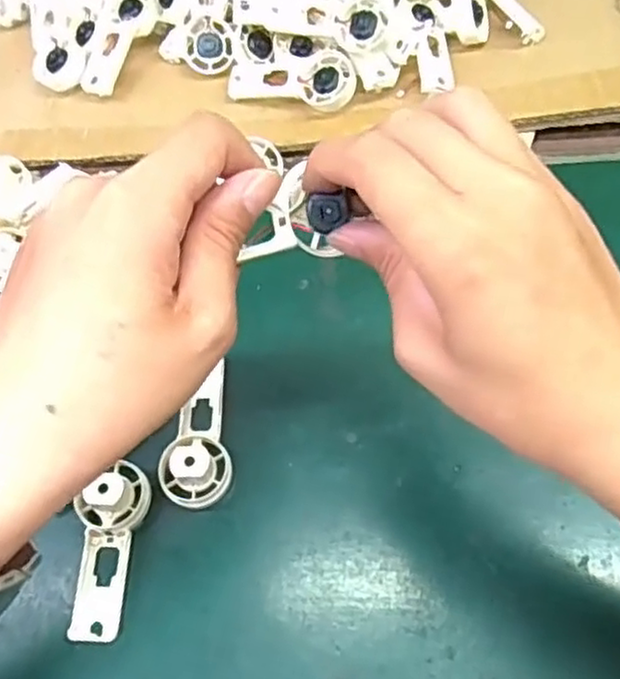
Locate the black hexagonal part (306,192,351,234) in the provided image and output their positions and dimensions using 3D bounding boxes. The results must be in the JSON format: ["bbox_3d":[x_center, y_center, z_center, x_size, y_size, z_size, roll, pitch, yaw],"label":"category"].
[{"bbox_3d":[0.007,-0.049,0.275,0.016,0.008,0.014,-14,101,10],"label":"black hexagonal part"}]

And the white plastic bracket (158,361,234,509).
[{"bbox_3d":[-0.060,0.052,0.401,0.038,0.025,0.083,9,65,8],"label":"white plastic bracket"}]

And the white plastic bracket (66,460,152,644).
[{"bbox_3d":[-0.111,0.114,0.377,0.033,0.023,0.089,7,77,7],"label":"white plastic bracket"}]

